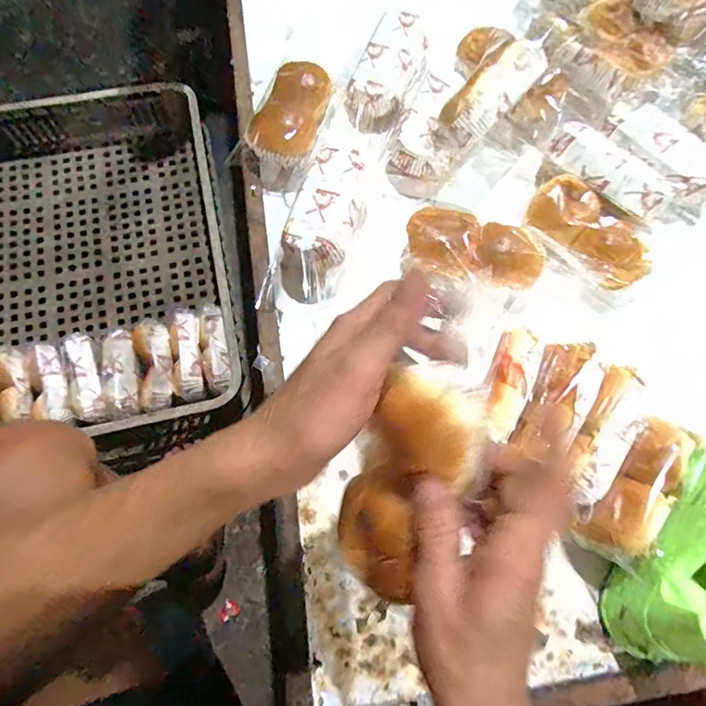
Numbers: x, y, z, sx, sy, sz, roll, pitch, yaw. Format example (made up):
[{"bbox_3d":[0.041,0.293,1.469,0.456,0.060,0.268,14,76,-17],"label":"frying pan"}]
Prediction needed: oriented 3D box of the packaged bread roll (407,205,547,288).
[{"bbox_3d":[0.126,-0.104,0.489,0.138,0.043,0.067,11,72,2],"label":"packaged bread roll"}]

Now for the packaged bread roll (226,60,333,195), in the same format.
[{"bbox_3d":[-0.071,-0.262,0.524,0.075,0.047,0.153,23,86,6],"label":"packaged bread roll"}]

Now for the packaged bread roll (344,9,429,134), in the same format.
[{"bbox_3d":[0.043,-0.334,0.559,0.070,0.047,0.144,22,73,5],"label":"packaged bread roll"}]

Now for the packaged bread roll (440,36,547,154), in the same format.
[{"bbox_3d":[0.148,-0.273,0.478,0.055,0.040,0.135,42,76,11],"label":"packaged bread roll"}]

